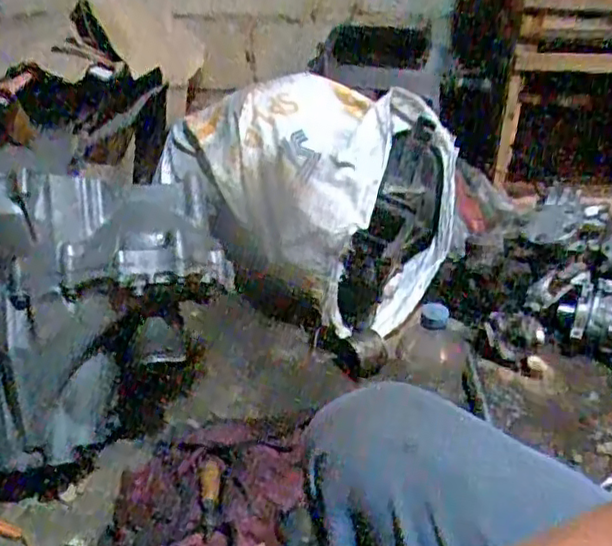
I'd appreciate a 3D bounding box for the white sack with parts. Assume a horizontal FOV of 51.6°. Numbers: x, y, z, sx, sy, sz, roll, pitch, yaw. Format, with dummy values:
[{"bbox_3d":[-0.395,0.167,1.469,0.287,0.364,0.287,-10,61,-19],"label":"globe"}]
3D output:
[{"bbox_3d":[0.008,-0.175,1.264,0.530,0.347,0.391,27,42,36],"label":"white sack with parts"}]

